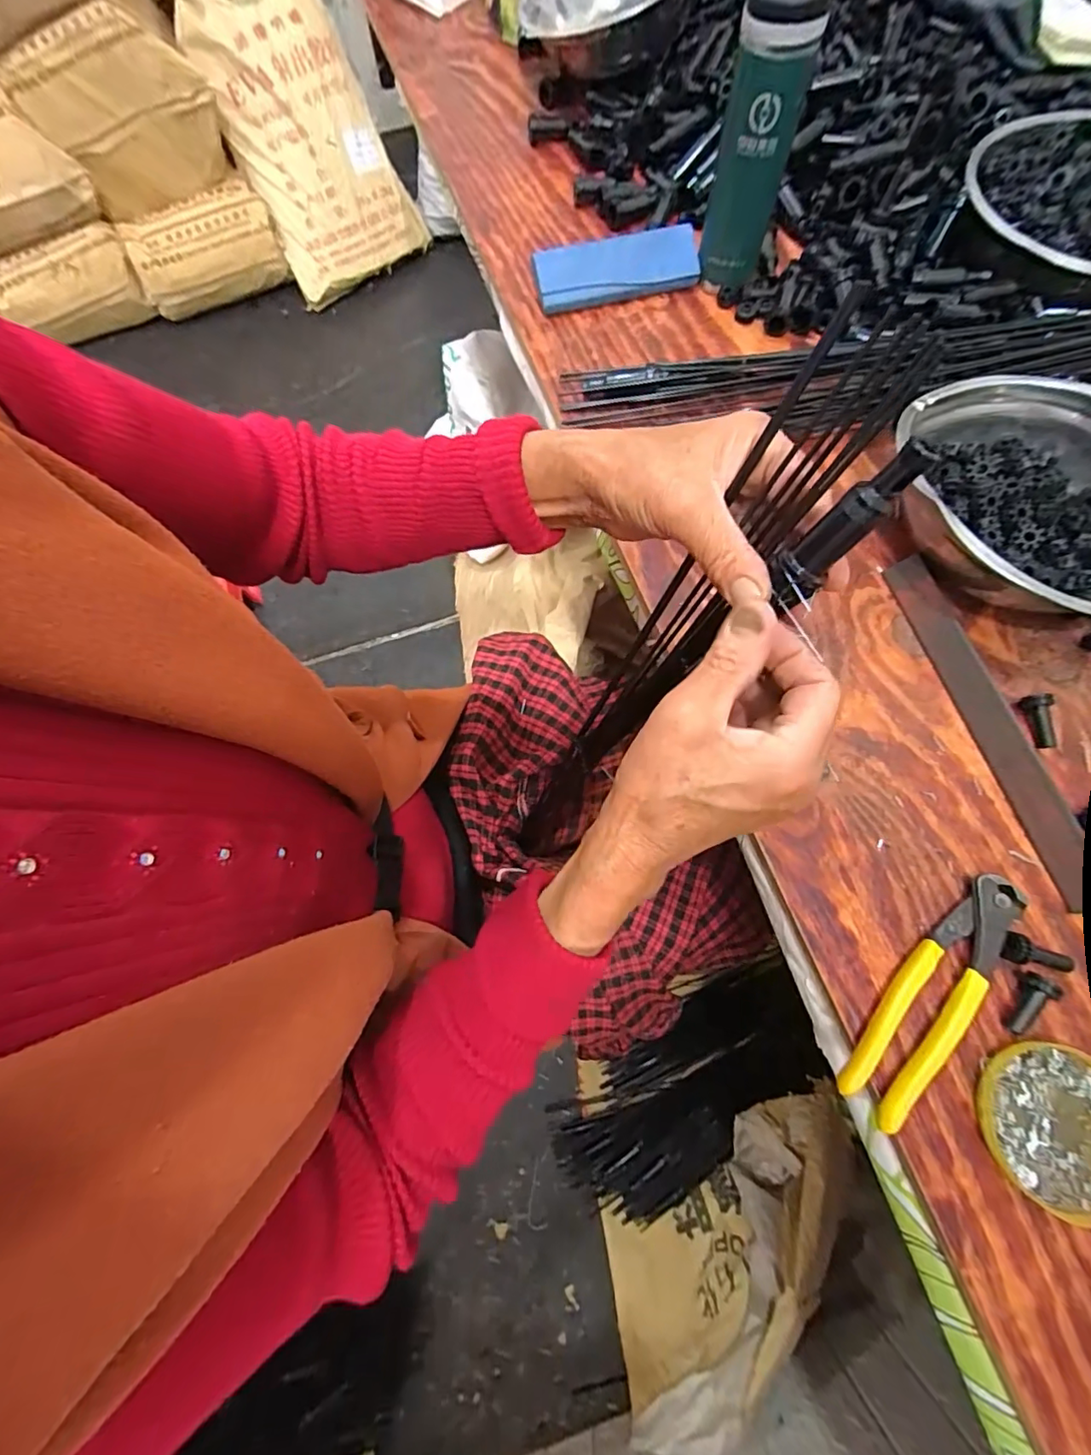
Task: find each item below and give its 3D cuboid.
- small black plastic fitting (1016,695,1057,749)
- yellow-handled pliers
[{"bbox_3d":[0.347,-0.004,0.374,0.016,0.013,0.038,-7,85,-3],"label":"small black plastic fitting"},{"bbox_3d":[0.236,0.158,0.320,0.037,0.016,0.163,41,75,13],"label":"yellow-handled pliers"}]

